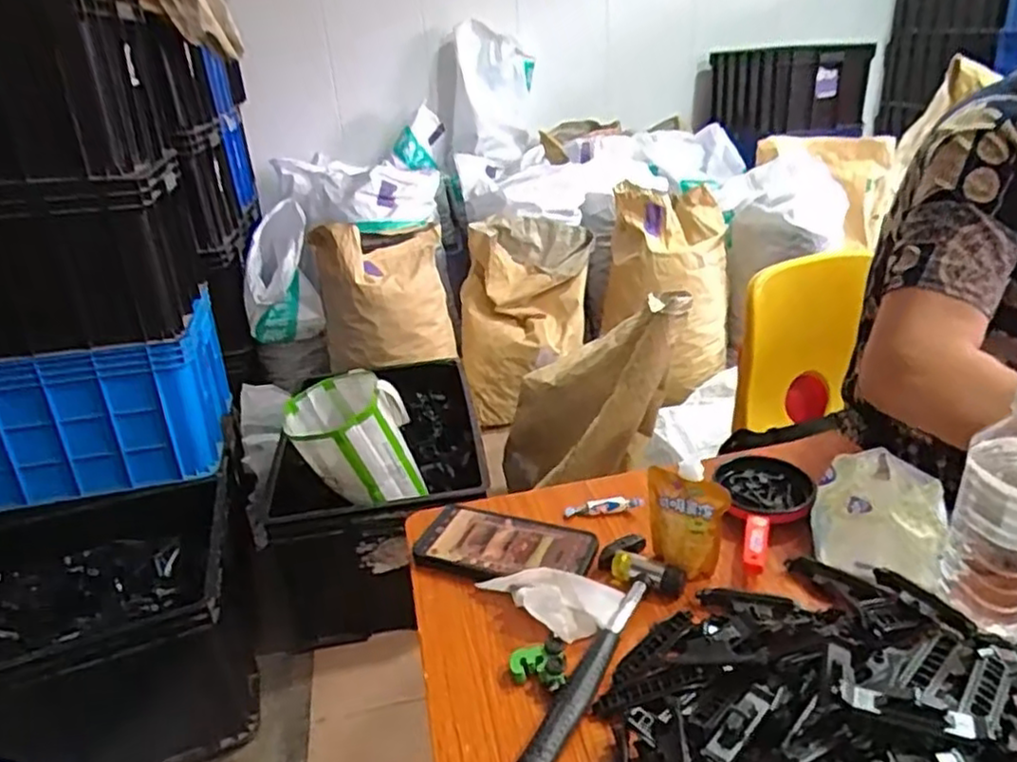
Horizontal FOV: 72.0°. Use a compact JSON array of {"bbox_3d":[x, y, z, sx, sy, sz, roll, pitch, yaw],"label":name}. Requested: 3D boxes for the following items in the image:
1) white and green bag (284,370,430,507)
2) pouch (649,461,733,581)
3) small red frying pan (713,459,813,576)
[{"bbox_3d":[-0.281,0.122,1.303,0.200,0.213,0.196,-16,34,11],"label":"white and green bag"},{"bbox_3d":[0.153,0.120,0.604,0.062,0.108,0.040,1,26,13],"label":"pouch"},{"bbox_3d":[0.237,0.122,0.645,0.085,0.028,0.158,4,28,17],"label":"small red frying pan"}]

